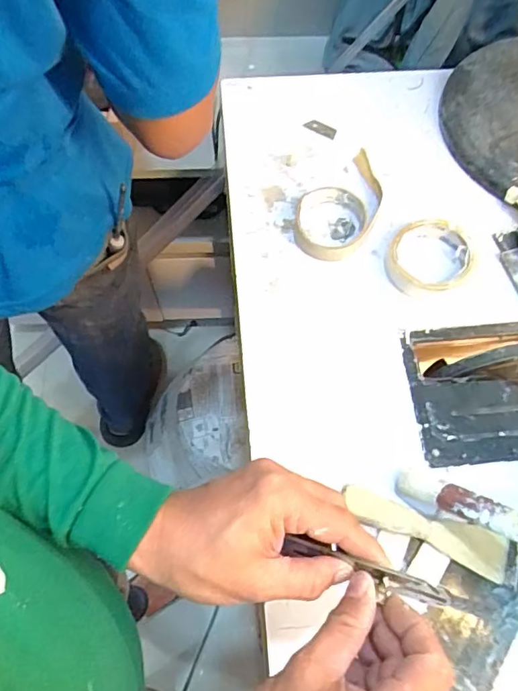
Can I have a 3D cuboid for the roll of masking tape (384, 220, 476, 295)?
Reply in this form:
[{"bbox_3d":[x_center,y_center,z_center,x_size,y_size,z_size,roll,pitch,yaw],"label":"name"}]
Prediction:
[{"bbox_3d":[0.187,-0.096,0.563,0.094,0.017,0.083,4,67,0],"label":"roll of masking tape"}]

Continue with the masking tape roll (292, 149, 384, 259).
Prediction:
[{"bbox_3d":[0.098,-0.157,0.586,0.082,0.020,0.147,42,72,15],"label":"masking tape roll"}]

